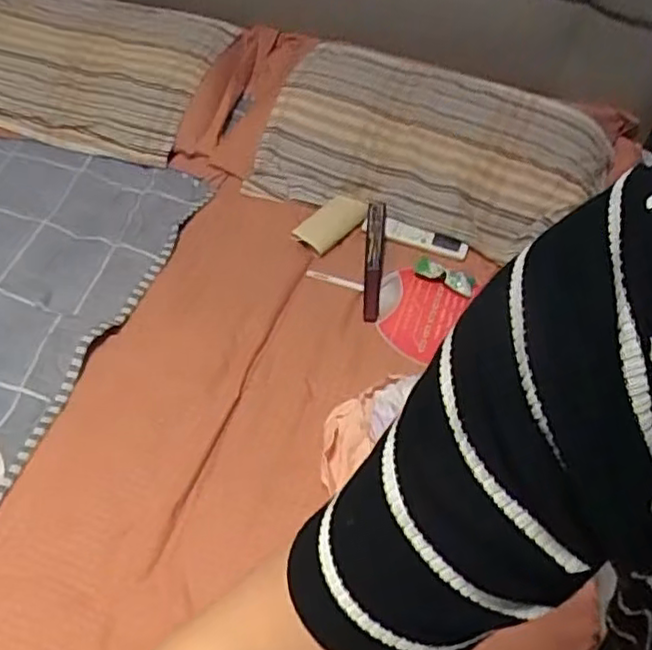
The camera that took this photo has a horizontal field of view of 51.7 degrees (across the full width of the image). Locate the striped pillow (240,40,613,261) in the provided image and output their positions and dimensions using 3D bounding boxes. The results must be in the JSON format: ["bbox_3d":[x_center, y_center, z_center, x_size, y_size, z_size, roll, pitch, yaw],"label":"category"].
[{"bbox_3d":[0.207,-0.337,1.275,0.647,0.146,0.375,19,49,9],"label":"striped pillow"}]

